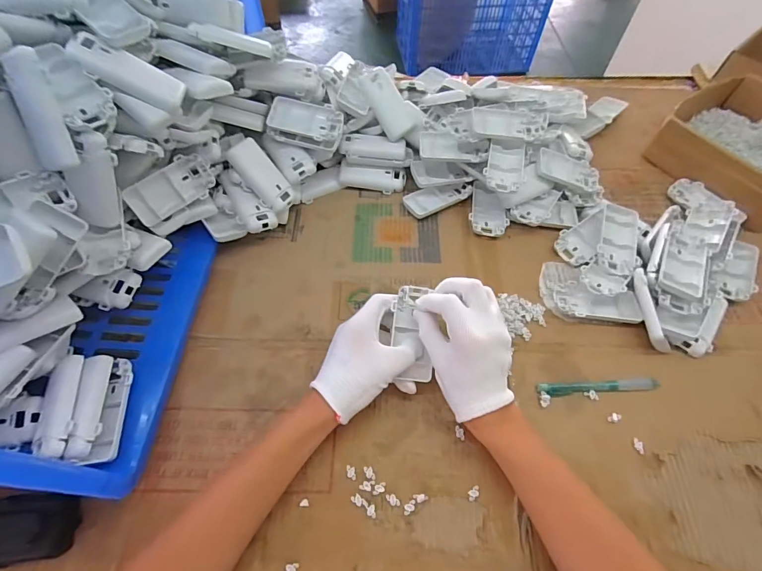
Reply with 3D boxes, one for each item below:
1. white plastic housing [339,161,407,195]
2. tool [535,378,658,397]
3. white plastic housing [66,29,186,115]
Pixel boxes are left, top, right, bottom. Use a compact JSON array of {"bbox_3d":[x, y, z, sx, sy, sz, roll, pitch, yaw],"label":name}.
[{"bbox_3d":[-0.012,-0.158,0.581,0.095,0.016,0.037,5,105,1],"label":"white plastic housing"},{"bbox_3d":[0.235,0.110,0.428,0.131,0.008,0.014,-2,58,-2],"label":"tool"},{"bbox_3d":[-0.244,-0.206,0.384,0.094,0.017,0.037,19,53,-41],"label":"white plastic housing"}]

